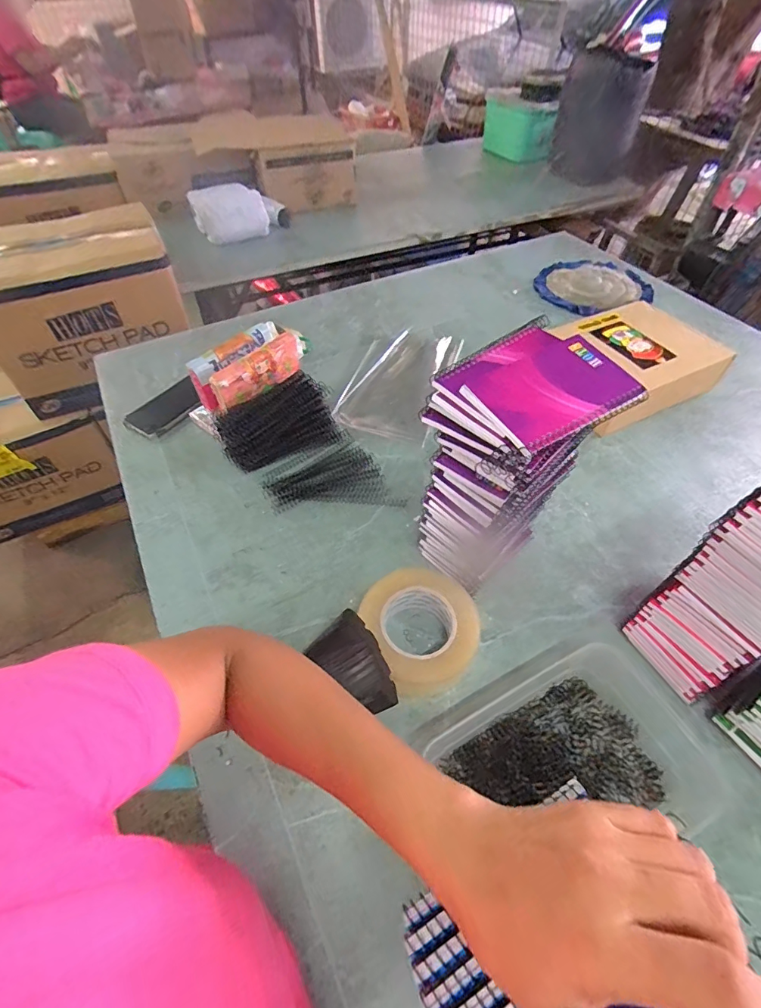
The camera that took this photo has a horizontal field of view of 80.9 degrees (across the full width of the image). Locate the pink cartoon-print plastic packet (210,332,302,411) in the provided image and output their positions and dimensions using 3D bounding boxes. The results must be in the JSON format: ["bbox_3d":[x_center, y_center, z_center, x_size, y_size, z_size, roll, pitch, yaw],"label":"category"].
[{"bbox_3d":[-0.188,-0.210,0.701,0.042,0.061,0.173,28,58,20],"label":"pink cartoon-print plastic packet"}]

